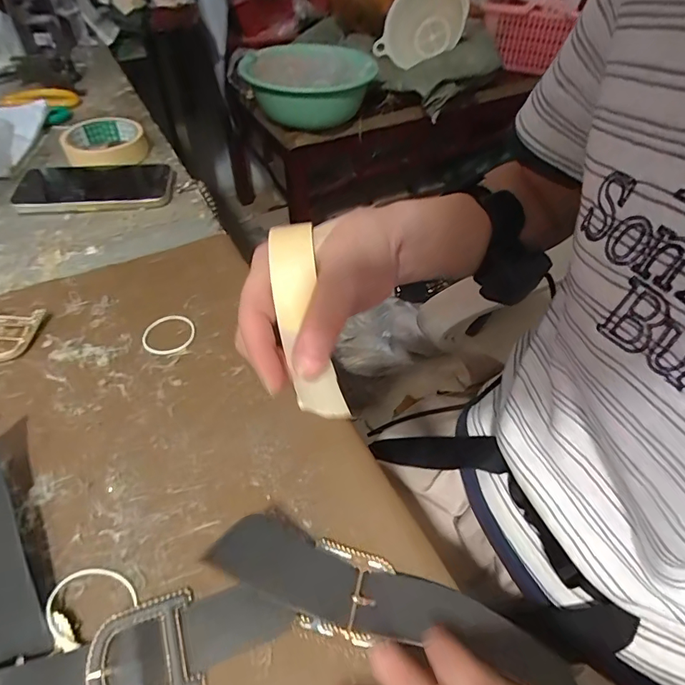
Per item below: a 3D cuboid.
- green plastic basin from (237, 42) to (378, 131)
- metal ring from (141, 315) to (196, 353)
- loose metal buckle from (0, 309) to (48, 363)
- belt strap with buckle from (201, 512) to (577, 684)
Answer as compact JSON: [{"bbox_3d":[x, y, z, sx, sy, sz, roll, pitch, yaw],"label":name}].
[{"bbox_3d":[-0.098,-0.639,1.097,0.296,0.114,0.355,-11,50,-11],"label":"green plastic basin"},{"bbox_3d":[-0.140,-0.007,0.361,0.041,0.004,0.040,1,49,-1],"label":"metal ring"},{"bbox_3d":[-0.266,-0.007,0.352,0.050,0.007,0.051,1,49,-1],"label":"loose metal buckle"},{"bbox_3d":[0.027,0.141,0.239,0.205,0.025,0.046,17,50,8],"label":"belt strap with buckle"}]

